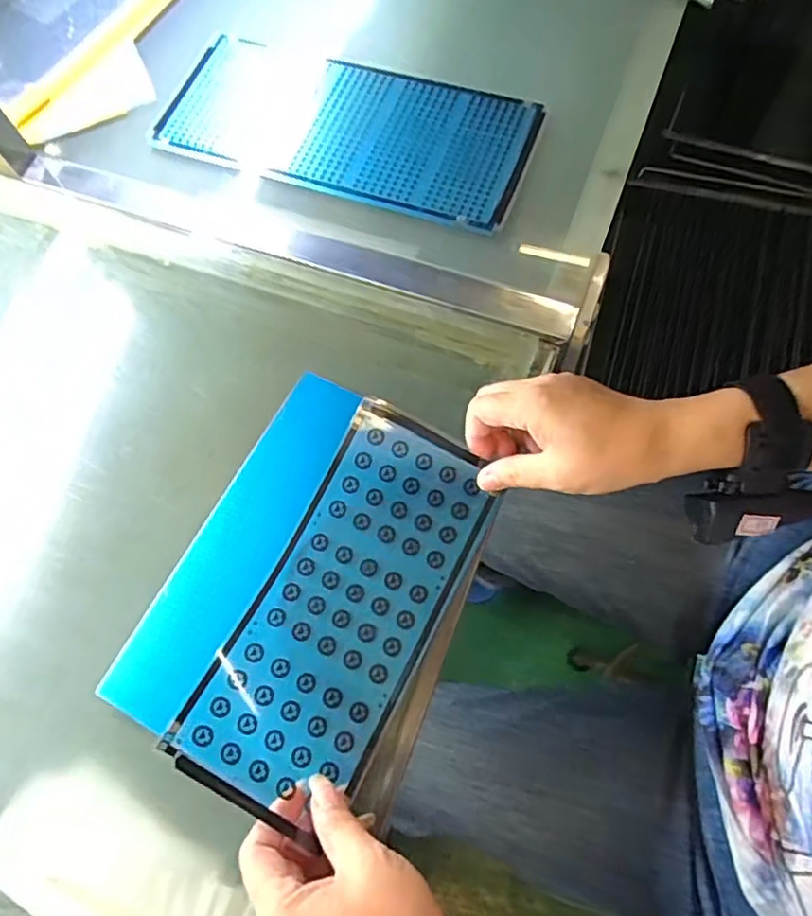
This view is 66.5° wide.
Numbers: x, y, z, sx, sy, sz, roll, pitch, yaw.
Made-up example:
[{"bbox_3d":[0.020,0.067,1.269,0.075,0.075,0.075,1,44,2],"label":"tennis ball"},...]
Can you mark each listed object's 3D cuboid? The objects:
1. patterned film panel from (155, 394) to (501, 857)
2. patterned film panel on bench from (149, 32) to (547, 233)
[{"bbox_3d":[-0.036,0.087,0.386,0.114,0.046,0.241,26,70,11],"label":"patterned film panel"},{"bbox_3d":[-0.052,-0.296,0.540,0.319,0.011,0.146,19,73,8],"label":"patterned film panel on bench"}]

